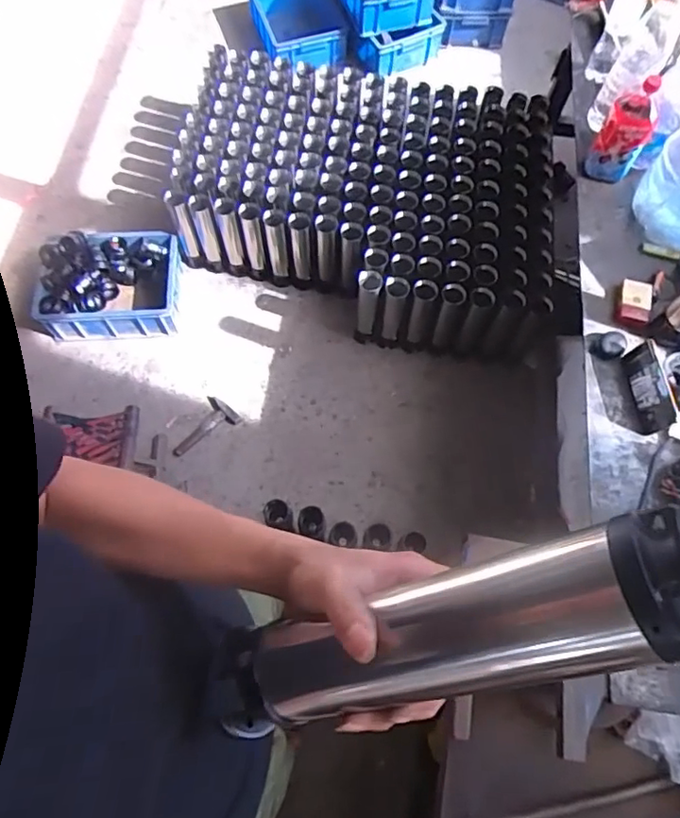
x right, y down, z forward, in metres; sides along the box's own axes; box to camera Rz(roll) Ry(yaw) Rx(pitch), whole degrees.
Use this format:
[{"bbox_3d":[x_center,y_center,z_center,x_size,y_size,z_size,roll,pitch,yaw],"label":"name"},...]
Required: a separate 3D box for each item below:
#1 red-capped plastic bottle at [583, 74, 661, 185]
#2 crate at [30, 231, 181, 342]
[{"bbox_3d":[0.596,-0.577,1.180,0.096,0.209,0.082,30,71,11],"label":"red-capped plastic bottle"},{"bbox_3d":[-0.716,-0.385,1.783,0.415,0.166,0.300,0,68,-1],"label":"crate"}]

